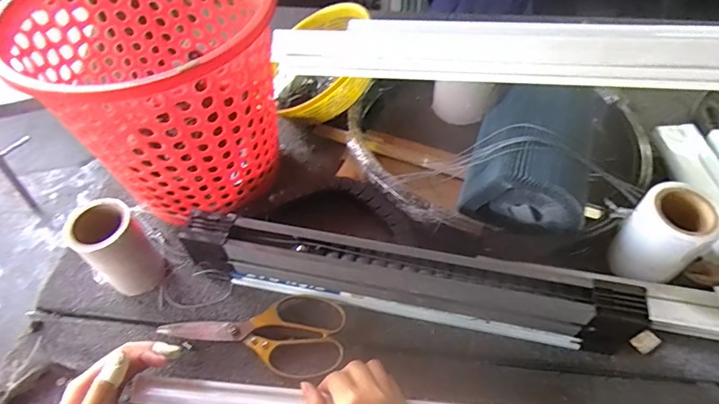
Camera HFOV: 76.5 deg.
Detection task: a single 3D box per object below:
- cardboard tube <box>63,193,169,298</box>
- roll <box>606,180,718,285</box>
[{"bbox_3d":[-0.256,0.050,0.488,0.054,0.112,0.060,35,63,25],"label":"cardboard tube"},{"bbox_3d":[0.311,0.037,0.469,0.072,0.093,0.067,-2,54,2],"label":"roll"}]

